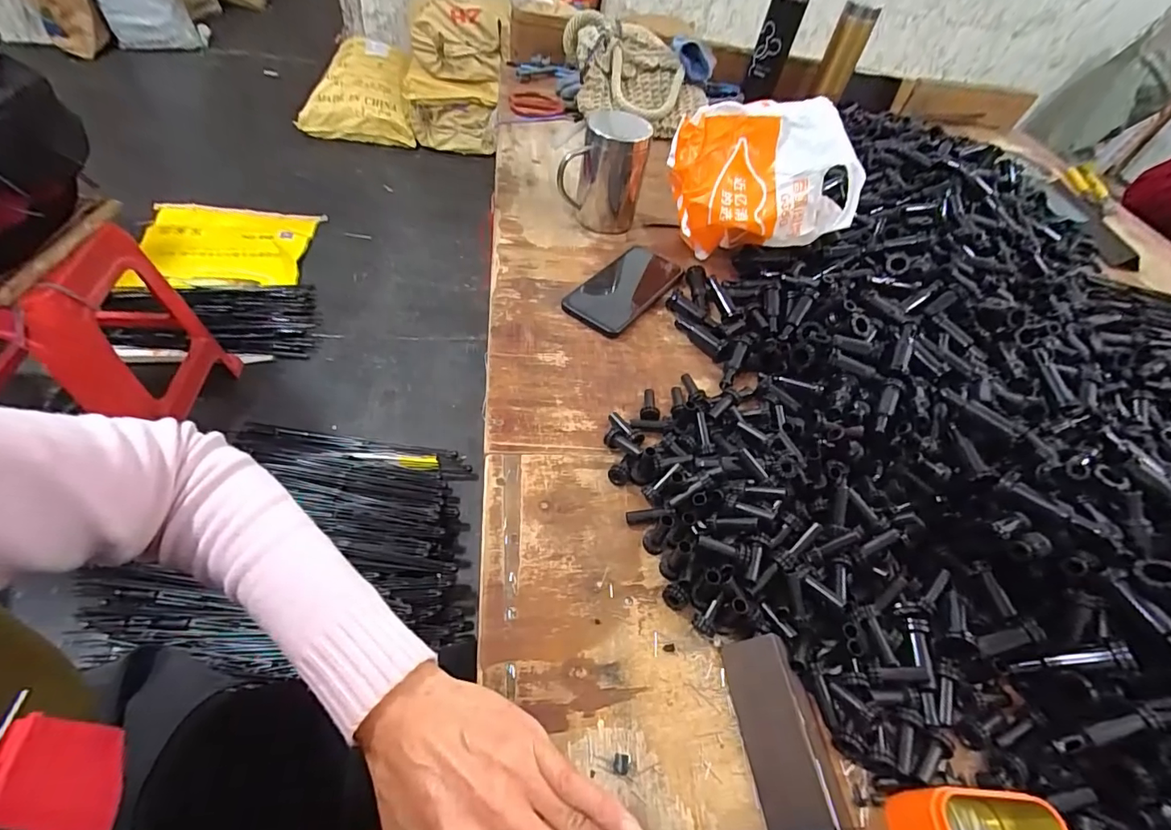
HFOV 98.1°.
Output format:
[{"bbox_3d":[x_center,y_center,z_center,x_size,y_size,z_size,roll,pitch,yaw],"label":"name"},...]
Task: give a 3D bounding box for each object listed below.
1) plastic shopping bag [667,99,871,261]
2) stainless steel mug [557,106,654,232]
[{"bbox_3d":[0.196,-0.267,0.597,0.208,0.152,0.111,7,51,-5],"label":"plastic shopping bag"},{"bbox_3d":[0.024,-0.307,0.630,0.101,0.131,0.072,12,51,-1],"label":"stainless steel mug"}]

